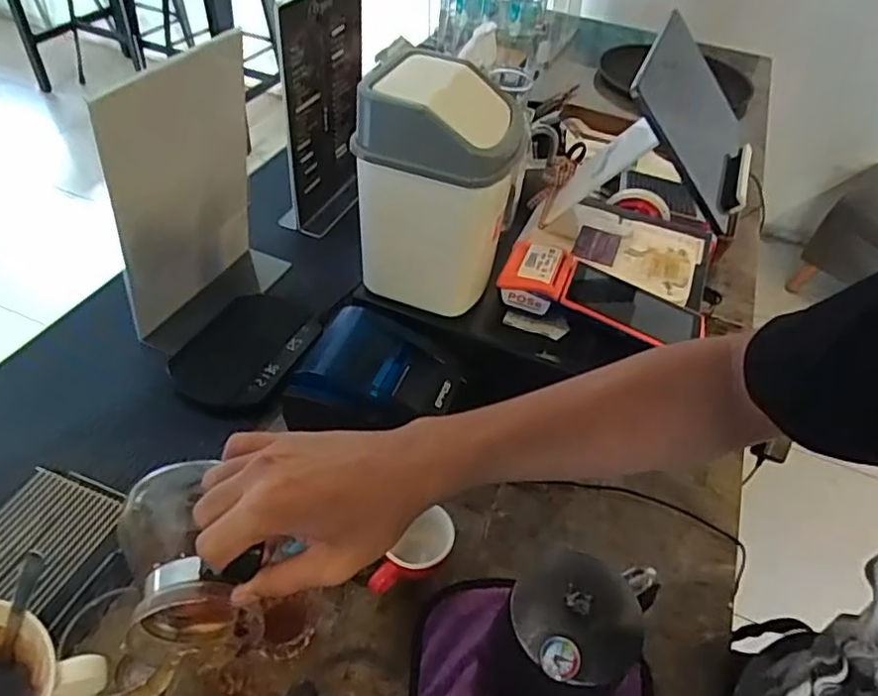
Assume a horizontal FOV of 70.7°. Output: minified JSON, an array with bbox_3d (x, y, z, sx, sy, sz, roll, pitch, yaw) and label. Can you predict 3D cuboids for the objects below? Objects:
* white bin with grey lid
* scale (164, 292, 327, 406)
[{"bbox_3d":[0.003,-0.151,0.609,0.124,0.212,0.125,18,45,11],"label":"white bin with grey lid"},{"bbox_3d":[-0.214,-0.003,0.699,0.111,0.022,0.167,18,46,11],"label":"scale"}]

